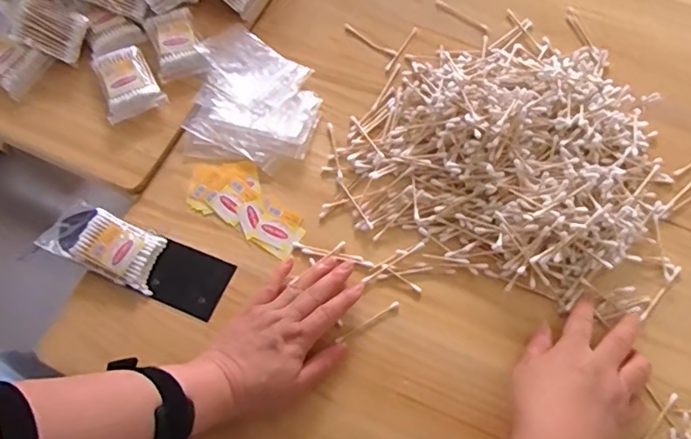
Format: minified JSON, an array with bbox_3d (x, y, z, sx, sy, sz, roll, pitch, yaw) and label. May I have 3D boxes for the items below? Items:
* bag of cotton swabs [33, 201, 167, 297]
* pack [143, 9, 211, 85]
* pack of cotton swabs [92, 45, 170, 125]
[{"bbox_3d":[-0.237,0.024,0.550,0.115,0.019,0.058,21,69,9],"label":"bag of cotton swabs"},{"bbox_3d":[-0.193,-0.201,0.626,0.053,0.017,0.088,-20,69,-8],"label":"pack"},{"bbox_3d":[-0.242,-0.151,0.611,0.060,0.016,0.092,-27,70,-11],"label":"pack of cotton swabs"}]

